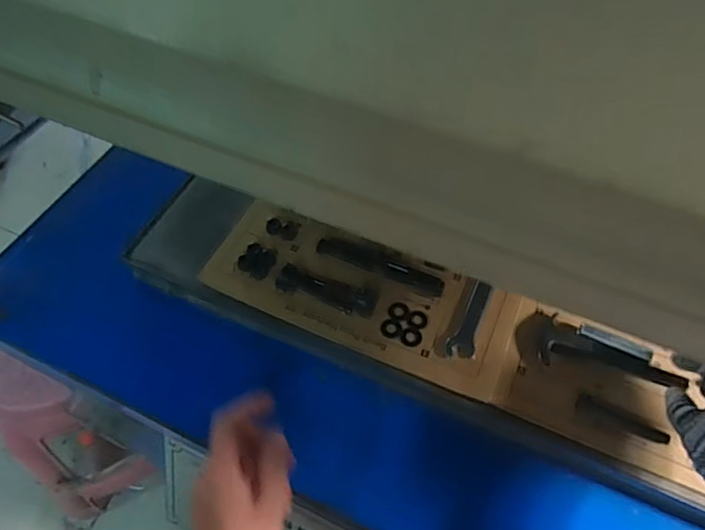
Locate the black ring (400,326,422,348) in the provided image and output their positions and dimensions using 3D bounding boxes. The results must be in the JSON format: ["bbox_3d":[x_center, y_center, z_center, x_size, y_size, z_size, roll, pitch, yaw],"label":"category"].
[{"bbox_3d":[0.058,0.070,0.528,0.021,0.004,0.021,1,54,-2],"label":"black ring"}]

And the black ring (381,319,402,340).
[{"bbox_3d":[0.039,0.062,0.535,0.021,0.004,0.022,1,54,-2],"label":"black ring"}]

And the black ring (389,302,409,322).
[{"bbox_3d":[0.046,0.046,0.546,0.021,0.004,0.021,1,54,-2],"label":"black ring"}]

